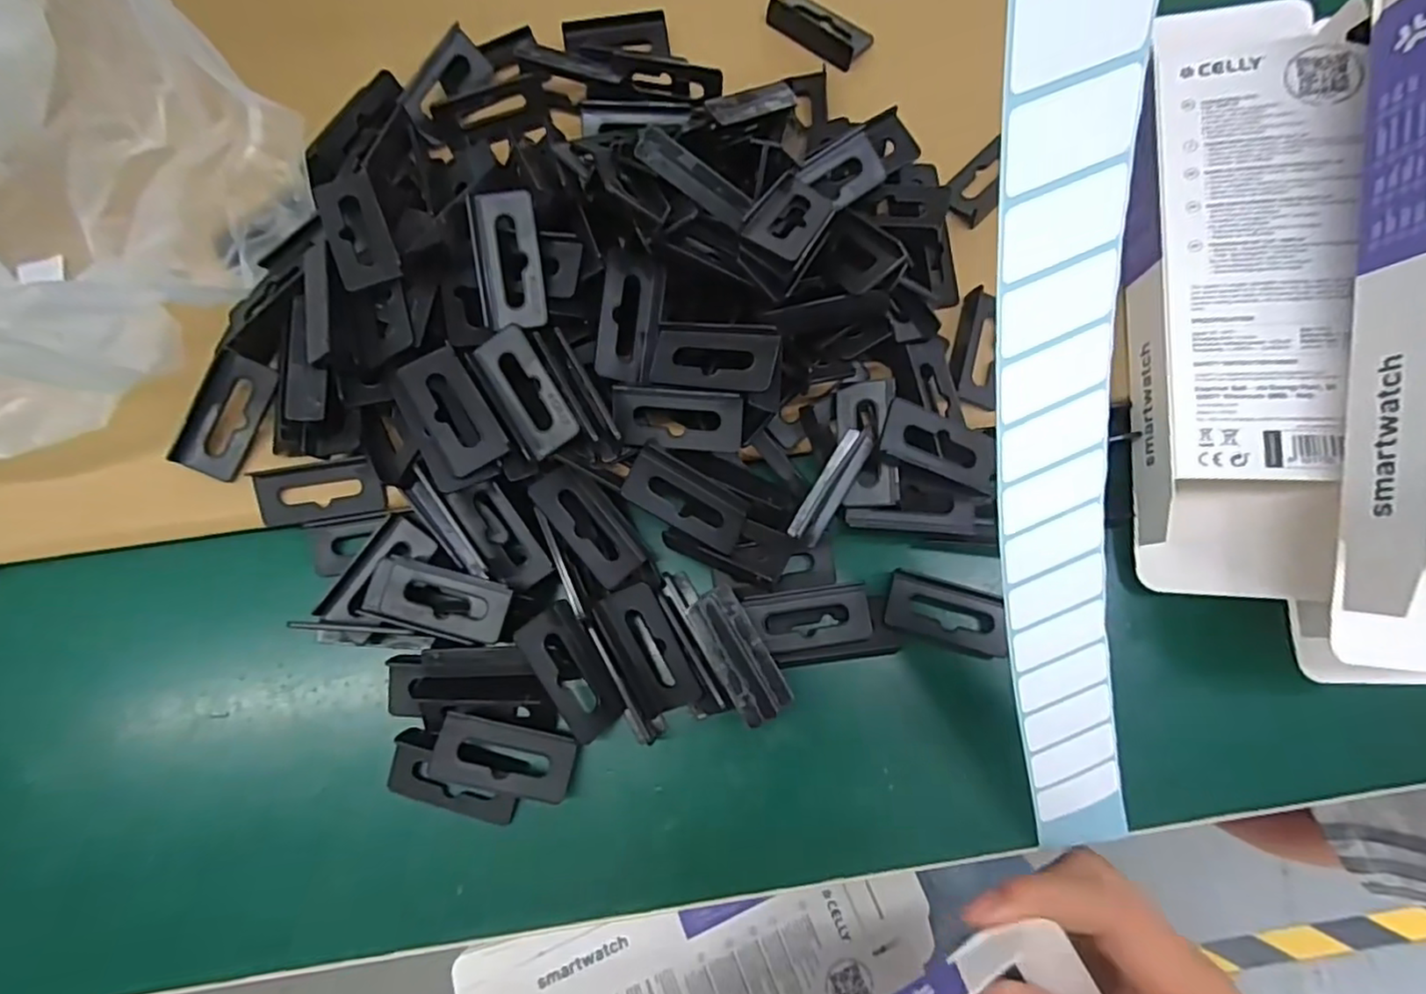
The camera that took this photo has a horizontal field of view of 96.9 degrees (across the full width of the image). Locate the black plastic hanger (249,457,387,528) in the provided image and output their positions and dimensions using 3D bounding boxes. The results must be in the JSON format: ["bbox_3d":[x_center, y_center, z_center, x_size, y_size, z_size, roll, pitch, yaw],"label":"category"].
[{"bbox_3d":[-0.152,-0.003,0.243,0.047,0.004,0.021,-9,77,-2],"label":"black plastic hanger"}]

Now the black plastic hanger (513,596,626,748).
[{"bbox_3d":[-0.049,0.062,0.225,0.023,0.006,0.047,-35,96,-41],"label":"black plastic hanger"}]

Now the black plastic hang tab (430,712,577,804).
[{"bbox_3d":[-0.074,0.093,0.225,0.048,0.005,0.022,15,52,-6],"label":"black plastic hang tab"}]

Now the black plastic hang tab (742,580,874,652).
[{"bbox_3d":[0.037,0.046,0.239,0.046,0.007,0.022,-7,77,-1],"label":"black plastic hang tab"}]

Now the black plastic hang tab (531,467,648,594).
[{"bbox_3d":[-0.046,0.011,0.234,0.046,0.005,0.024,53,51,-4],"label":"black plastic hang tab"}]

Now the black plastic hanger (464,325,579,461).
[{"bbox_3d":[-0.069,-0.038,0.230,0.023,0.011,0.046,-30,78,-6],"label":"black plastic hanger"}]

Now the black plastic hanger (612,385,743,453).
[{"bbox_3d":[-0.013,-0.028,0.229,0.047,0.004,0.022,5,109,9],"label":"black plastic hanger"}]

